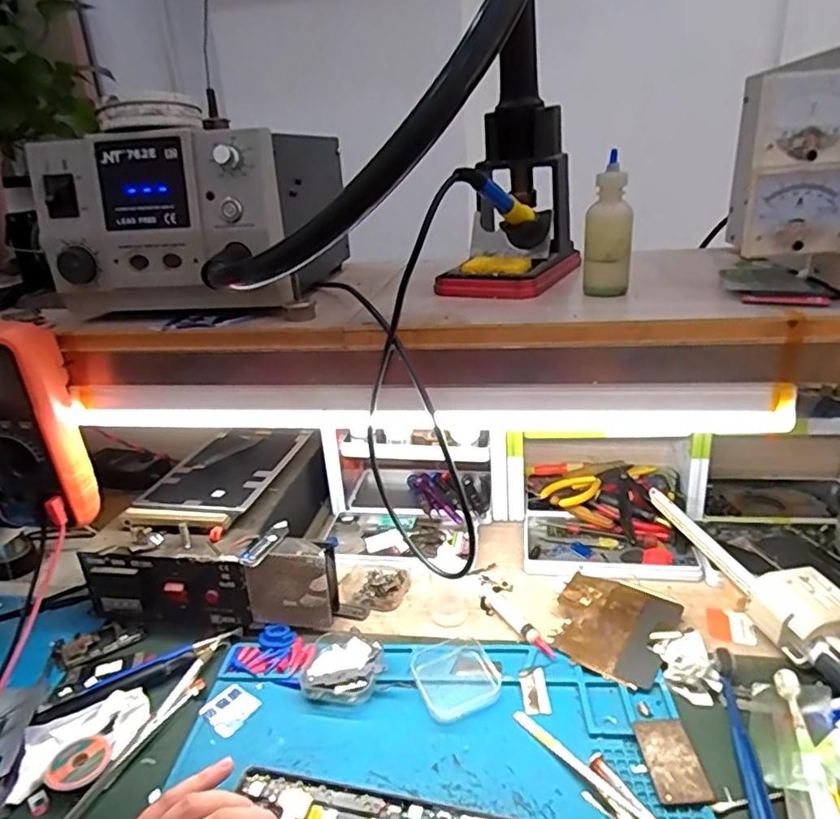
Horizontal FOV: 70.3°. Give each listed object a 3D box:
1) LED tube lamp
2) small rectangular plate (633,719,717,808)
[{"bbox_3d":[-0.015,0.000,0.468,0.561,0.035,0.022,1,23,11],"label":"LED tube lamp"},{"bbox_3d":[0.179,0.249,0.423,0.036,0.006,0.060,-5,23,-1],"label":"small rectangular plate"}]

